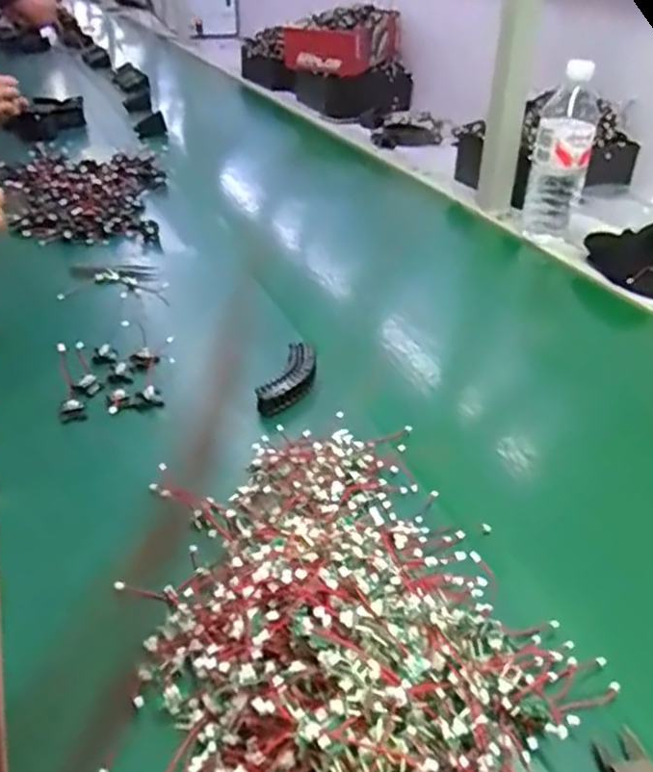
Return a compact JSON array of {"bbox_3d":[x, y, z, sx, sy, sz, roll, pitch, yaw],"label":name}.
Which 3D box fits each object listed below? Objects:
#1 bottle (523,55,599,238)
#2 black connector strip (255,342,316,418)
[{"bbox_3d":[0.312,-0.306,0.915,0.073,0.210,0.067,13,35,17],"label":"bottle"},{"bbox_3d":[-0.028,-0.007,0.614,0.036,0.028,0.084,13,35,17],"label":"black connector strip"}]

